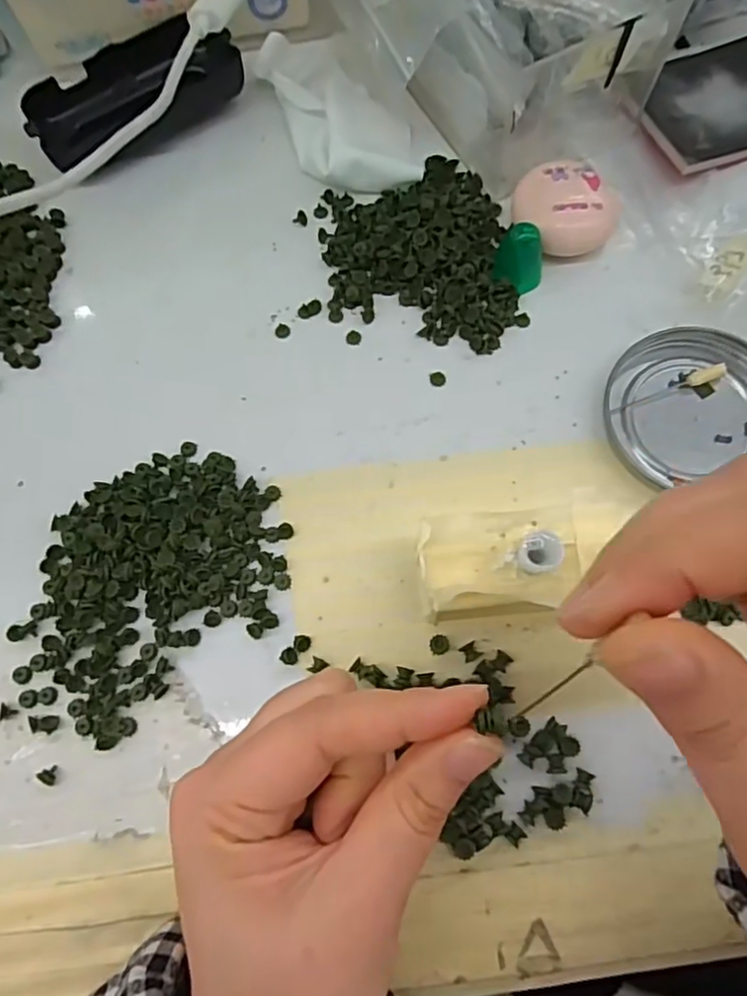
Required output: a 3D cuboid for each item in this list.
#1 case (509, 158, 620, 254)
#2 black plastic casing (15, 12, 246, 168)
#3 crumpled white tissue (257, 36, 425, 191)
[{"bbox_3d":[0.090,-0.136,0.296,0.040,0.018,0.048,-38,75,-9],"label":"case"},{"bbox_3d":[-0.127,-0.214,0.333,0.109,0.026,0.048,-30,74,-7],"label":"black plastic casing"},{"bbox_3d":[-0.019,-0.206,0.327,0.056,0.019,0.121,-22,73,-4],"label":"crumpled white tissue"}]

